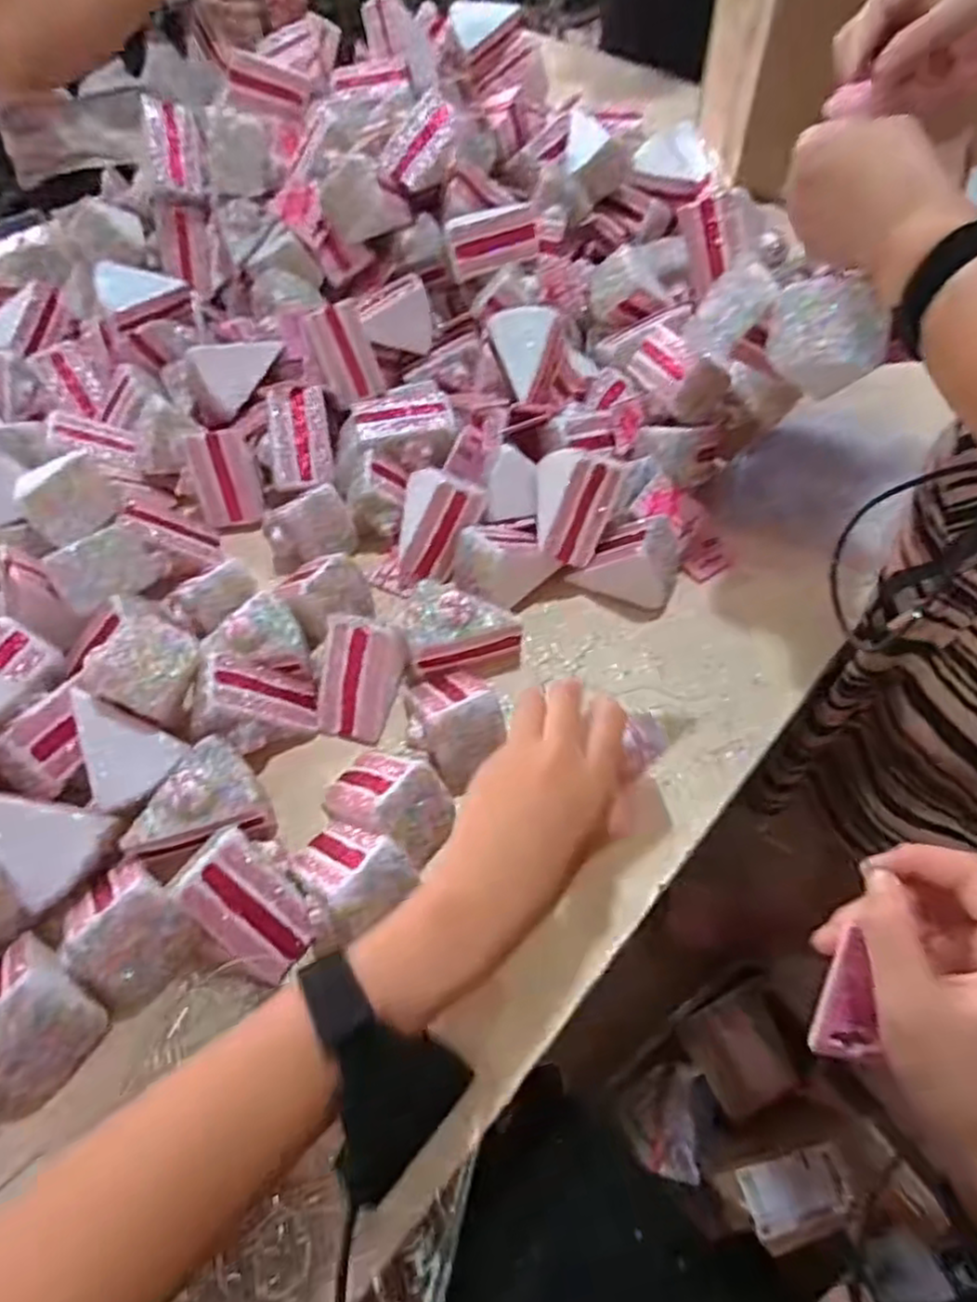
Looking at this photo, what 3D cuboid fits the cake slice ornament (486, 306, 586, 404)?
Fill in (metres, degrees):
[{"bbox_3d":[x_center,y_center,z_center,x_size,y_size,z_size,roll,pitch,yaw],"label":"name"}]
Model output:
[{"bbox_3d":[0.042,-0.270,0.636,0.067,0.087,0.042,-14,9,22],"label":"cake slice ornament"}]

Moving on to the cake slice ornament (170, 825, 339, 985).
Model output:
[{"bbox_3d":[-0.144,0.153,0.421,0.062,0.055,0.079,-40,64,-22],"label":"cake slice ornament"}]

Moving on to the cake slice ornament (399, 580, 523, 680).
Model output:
[{"bbox_3d":[-0.022,-0.019,0.540,0.088,0.064,0.060,-11,57,-6],"label":"cake slice ornament"}]

